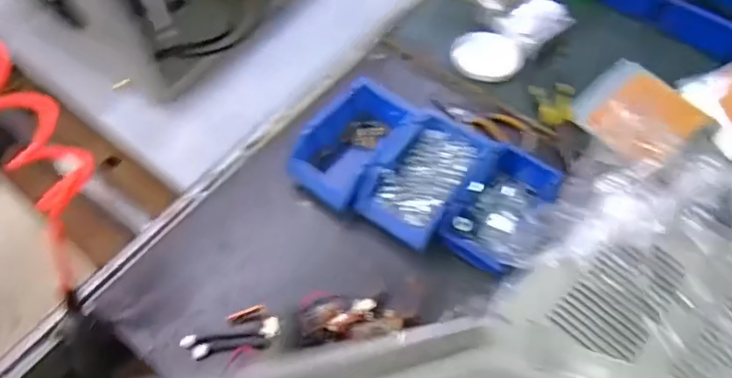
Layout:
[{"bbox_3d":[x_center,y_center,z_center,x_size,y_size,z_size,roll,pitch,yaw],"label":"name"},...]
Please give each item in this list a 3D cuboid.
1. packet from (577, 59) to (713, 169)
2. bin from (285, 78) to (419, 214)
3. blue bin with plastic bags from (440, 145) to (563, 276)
[{"bbox_3d":[0.420,-0.118,0.904,0.119,0.028,0.175,-46,59,12],"label":"packet"},{"bbox_3d":[-0.016,-0.066,0.841,0.114,0.071,0.181,35,65,19],"label":"bin"},{"bbox_3d":[0.186,0.029,0.798,0.103,0.077,0.183,34,65,19],"label":"blue bin with plastic bags"}]

